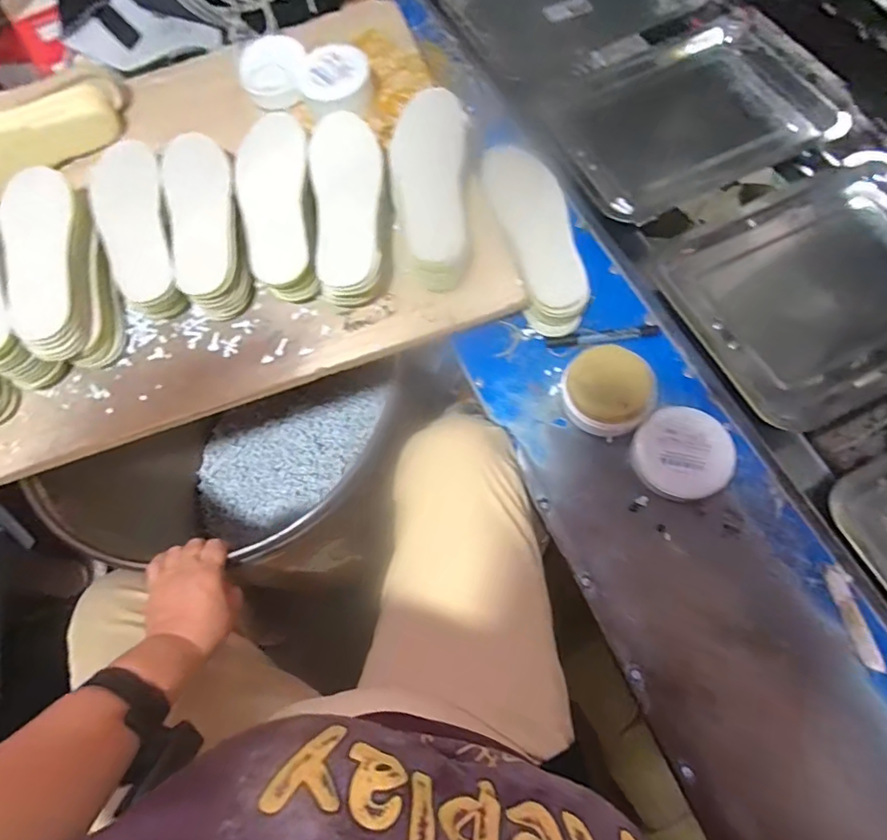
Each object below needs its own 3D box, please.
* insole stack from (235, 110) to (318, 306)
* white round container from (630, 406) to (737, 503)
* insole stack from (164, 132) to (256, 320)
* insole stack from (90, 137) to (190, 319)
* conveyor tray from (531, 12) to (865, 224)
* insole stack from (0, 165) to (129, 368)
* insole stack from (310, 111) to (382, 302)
[{"bbox_3d":[-0.204,-0.264,0.632,0.087,0.062,0.234,-10,69,-2],"label":"insole stack"},{"bbox_3d":[0.266,0.037,0.565,0.103,0.026,0.102,-1,69,2],"label":"white round container"},{"bbox_3d":[-0.297,-0.251,0.647,0.088,0.053,0.260,-13,69,-3],"label":"insole stack"},{"bbox_3d":[-0.387,-0.249,0.656,0.089,0.067,0.257,-21,70,-6],"label":"insole stack"},{"bbox_3d":[0.341,-0.423,0.716,0.367,0.045,0.289,-22,64,1],"label":"conveyor tray"},{"bbox_3d":[-0.460,-0.190,0.622,0.093,0.081,0.262,-20,70,-5],"label":"insole stack"},{"bbox_3d":[-0.116,-0.265,0.633,0.093,0.078,0.271,-7,69,-1],"label":"insole stack"}]

